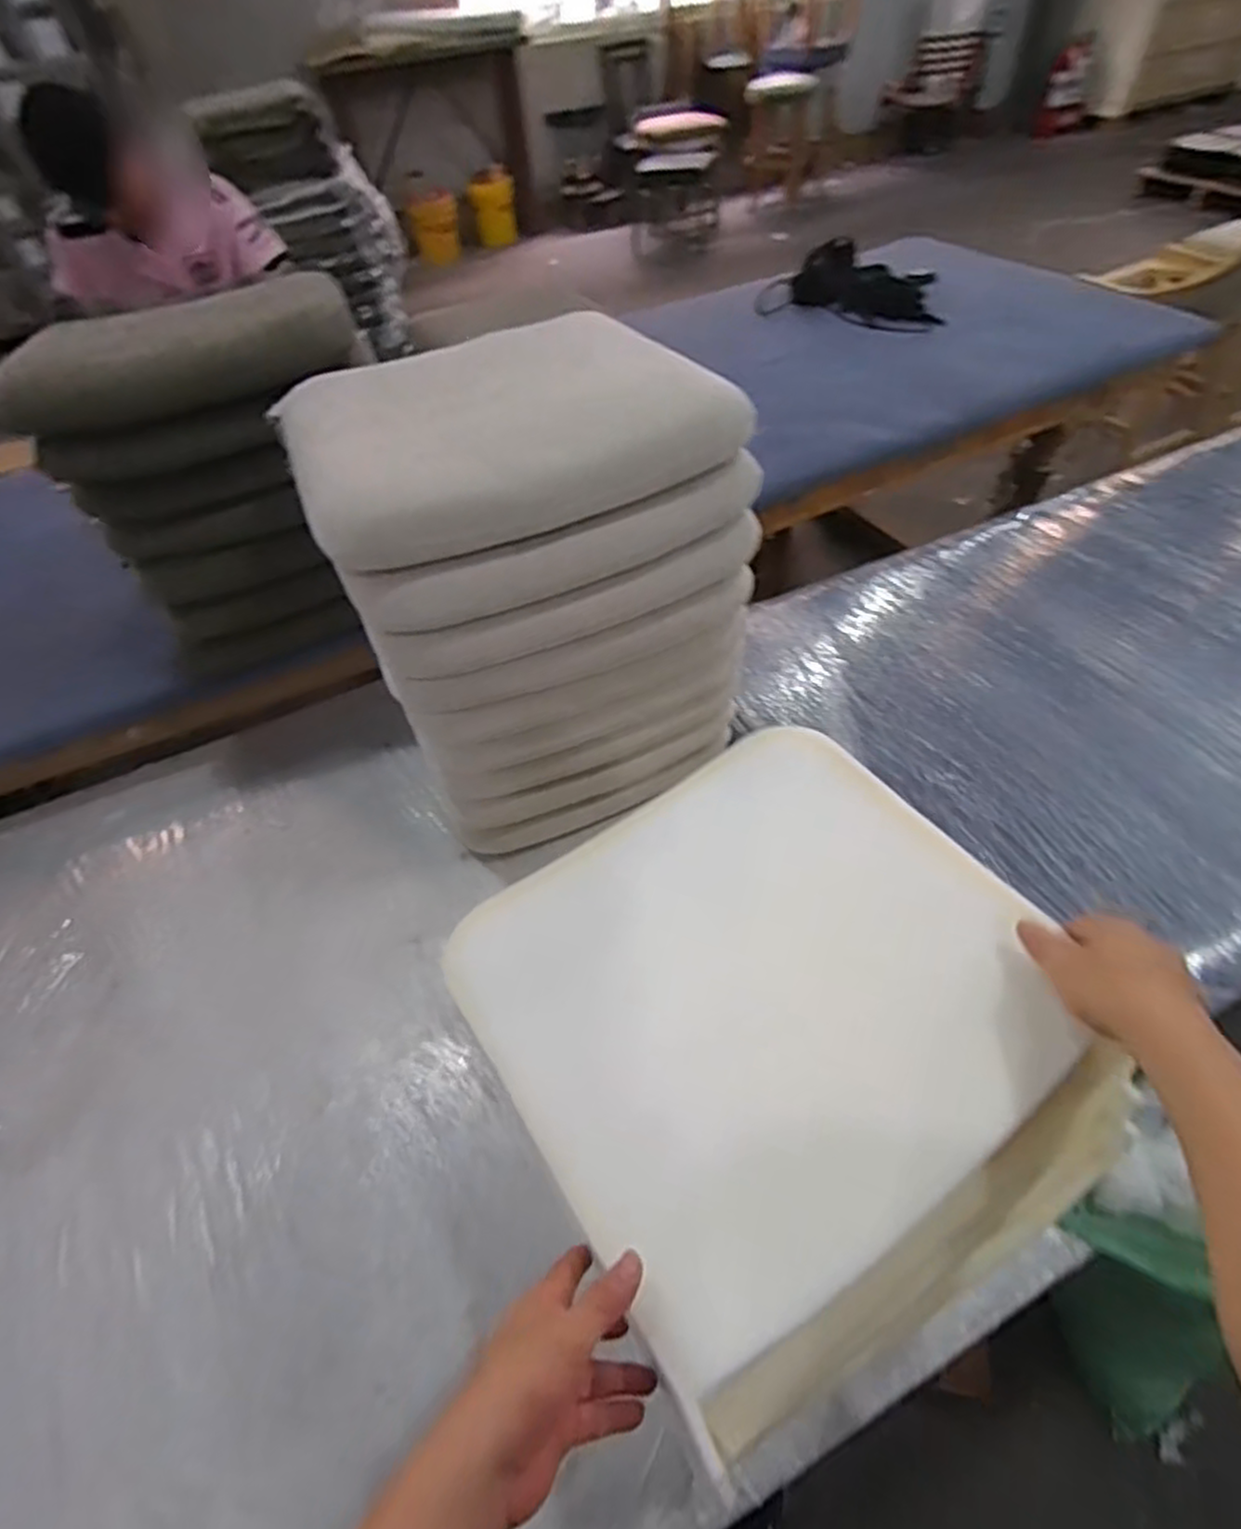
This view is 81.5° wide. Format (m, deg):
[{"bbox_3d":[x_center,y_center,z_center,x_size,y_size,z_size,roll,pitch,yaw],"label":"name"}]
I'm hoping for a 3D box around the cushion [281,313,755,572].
[{"bbox_3d":[-0.136,-0.380,0.780,0.417,0.075,0.393,-21,51,-12],"label":"cushion"}]

